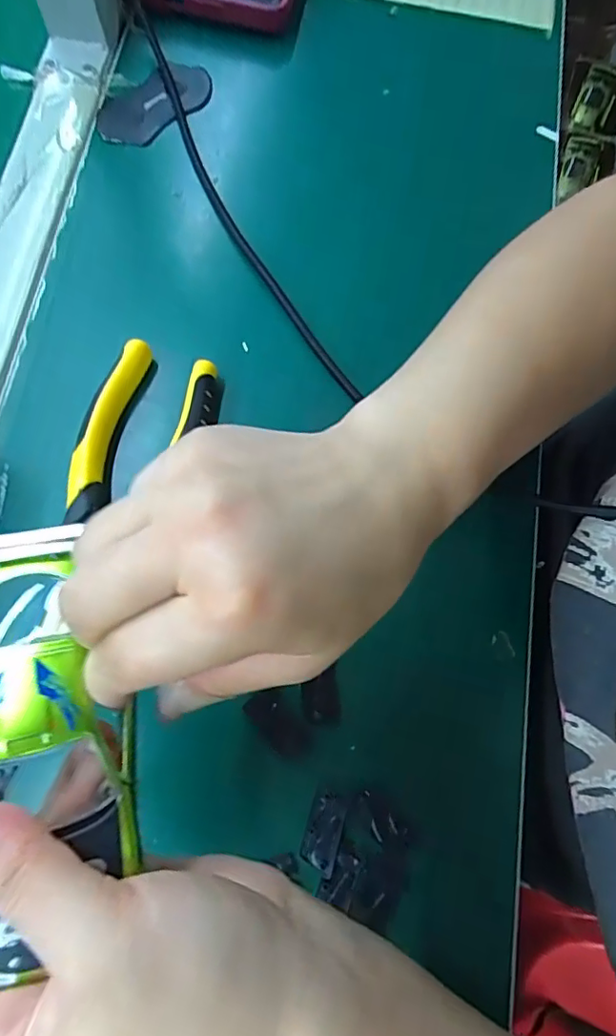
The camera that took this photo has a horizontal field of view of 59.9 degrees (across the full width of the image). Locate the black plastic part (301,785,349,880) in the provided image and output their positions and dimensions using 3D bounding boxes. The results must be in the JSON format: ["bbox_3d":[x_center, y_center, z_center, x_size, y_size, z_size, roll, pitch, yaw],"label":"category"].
[{"bbox_3d":[0.007,0.143,0.244,0.016,0.004,0.033,17,75,3],"label":"black plastic part"}]

